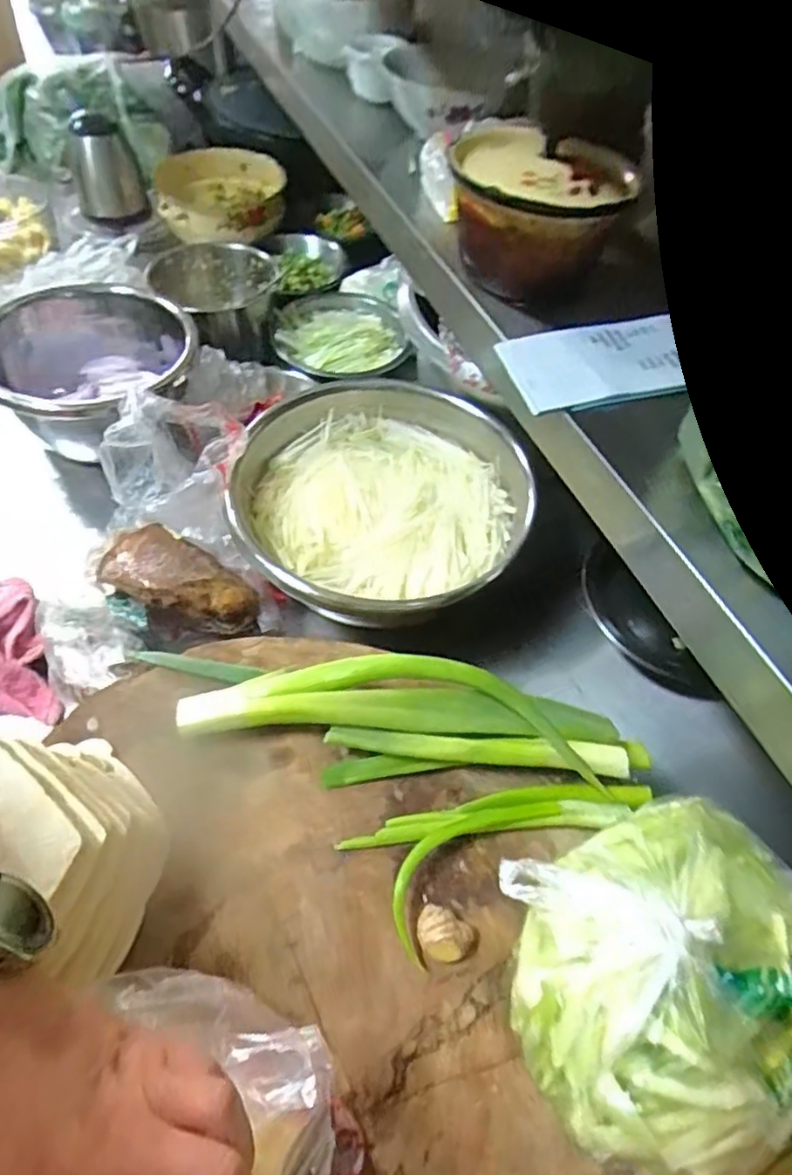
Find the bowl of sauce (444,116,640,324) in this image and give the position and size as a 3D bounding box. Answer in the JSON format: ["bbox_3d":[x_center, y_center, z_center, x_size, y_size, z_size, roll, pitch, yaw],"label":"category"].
[{"bbox_3d":[0.113,-0.309,0.511,0.145,0.088,0.125,15,55,6],"label":"bowl of sauce"}]

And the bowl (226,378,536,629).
[{"bbox_3d":[-0.013,-0.081,0.568,0.255,0.077,0.261,2,55,-3],"label":"bowl"}]

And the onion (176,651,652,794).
[{"bbox_3d":[0.006,0.082,0.386,0.272,0.042,0.067,3,55,-2],"label":"onion"}]

